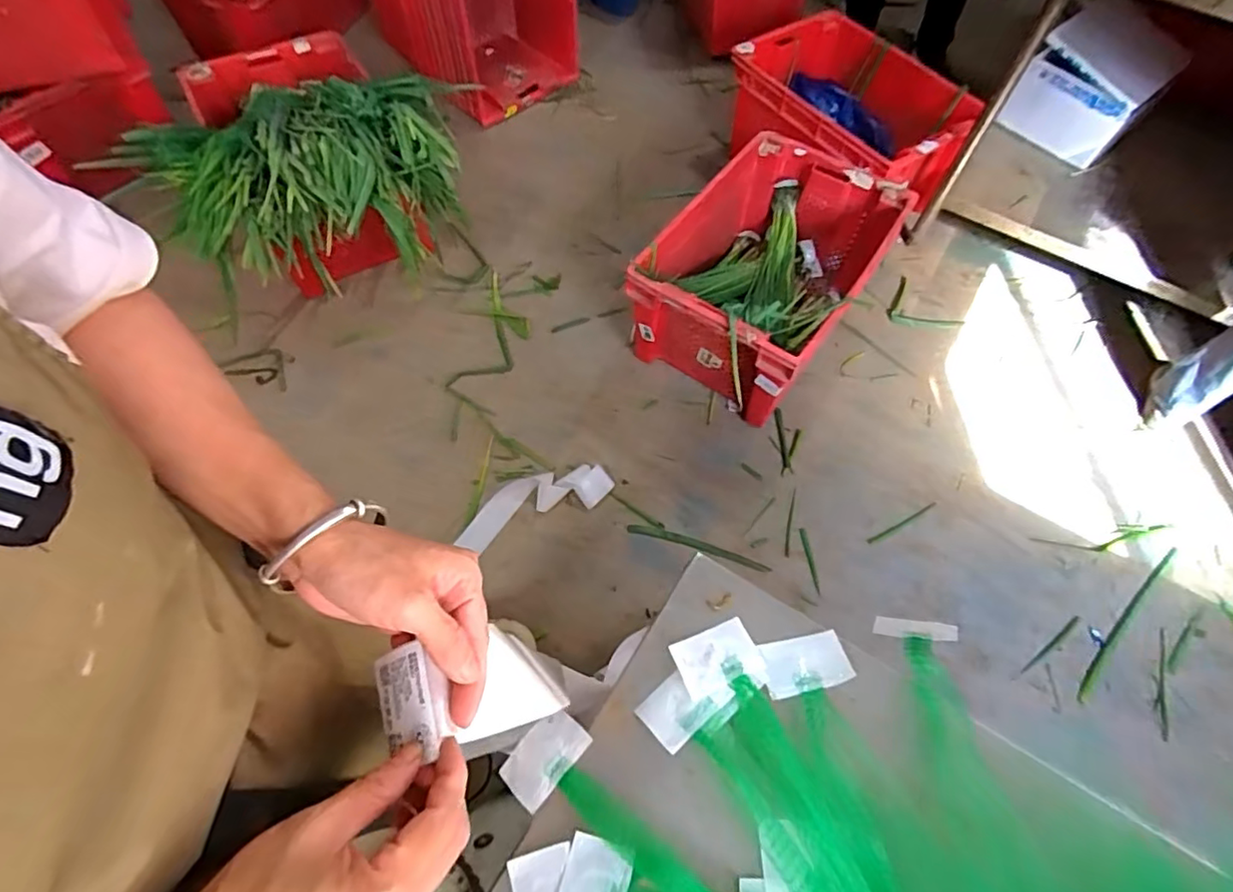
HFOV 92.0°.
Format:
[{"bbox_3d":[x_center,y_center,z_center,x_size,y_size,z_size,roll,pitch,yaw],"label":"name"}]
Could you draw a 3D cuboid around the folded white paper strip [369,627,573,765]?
[{"bbox_3d":[-0.076,0.141,0.346,0.112,0.033,0.055,13,55,-34],"label":"folded white paper strip"}]

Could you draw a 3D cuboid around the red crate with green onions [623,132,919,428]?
[{"bbox_3d":[0.352,-0.421,1.483,0.434,0.326,0.644,33,64,14],"label":"red crate with green onions"}]

